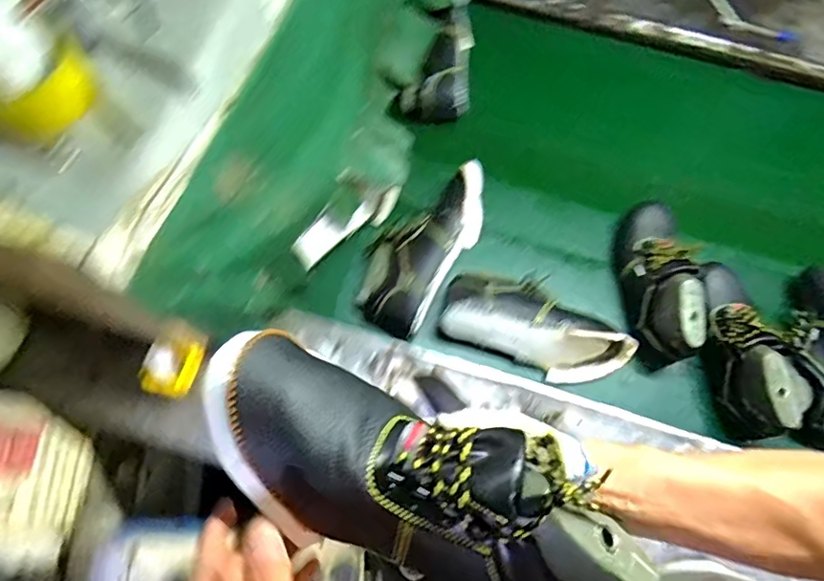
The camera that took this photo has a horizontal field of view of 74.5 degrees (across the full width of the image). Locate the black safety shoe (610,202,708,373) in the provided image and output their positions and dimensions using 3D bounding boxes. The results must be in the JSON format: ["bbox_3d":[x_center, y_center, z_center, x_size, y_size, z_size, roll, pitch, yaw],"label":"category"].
[{"bbox_3d":[0.396,-0.023,0.877,0.109,0.094,0.280,4,68,-1],"label":"black safety shoe"}]

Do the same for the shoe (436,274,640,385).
[{"bbox_3d":[0.199,0.056,0.859,0.295,0.098,0.127,20,68,5],"label":"shoe"}]

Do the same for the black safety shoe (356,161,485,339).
[{"bbox_3d":[0.025,-0.075,0.880,0.136,0.102,0.312,34,84,11],"label":"black safety shoe"}]

